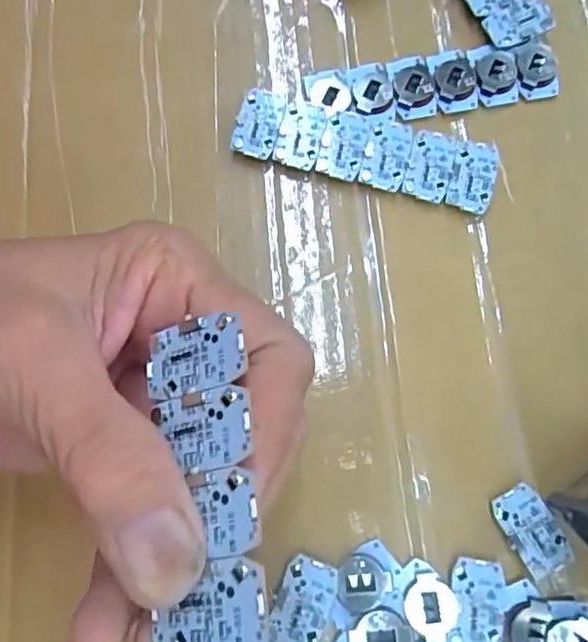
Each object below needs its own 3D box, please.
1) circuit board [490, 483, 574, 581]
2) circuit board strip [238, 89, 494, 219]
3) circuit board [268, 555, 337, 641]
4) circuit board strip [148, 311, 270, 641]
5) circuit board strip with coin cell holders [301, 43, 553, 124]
[{"bbox_3d":[0.083,0.073,0.206,0.017,0.004,0.030,-27,75,-10],"label":"circuit board"},{"bbox_3d":[0.030,-0.071,0.243,0.106,0.004,0.031,15,82,2],"label":"circuit board strip"},{"bbox_3d":[0.003,0.097,0.198,0.019,0.004,0.032,21,76,6],"label":"circuit board"},{"bbox_3d":[-0.019,0.051,0.126,0.028,0.004,0.104,-17,68,27],"label":"circuit board strip"},{"bbox_3d":[0.059,-0.102,0.251,0.105,0.004,0.027,-12,75,-2],"label":"circuit board strip with coin cell holders"}]

